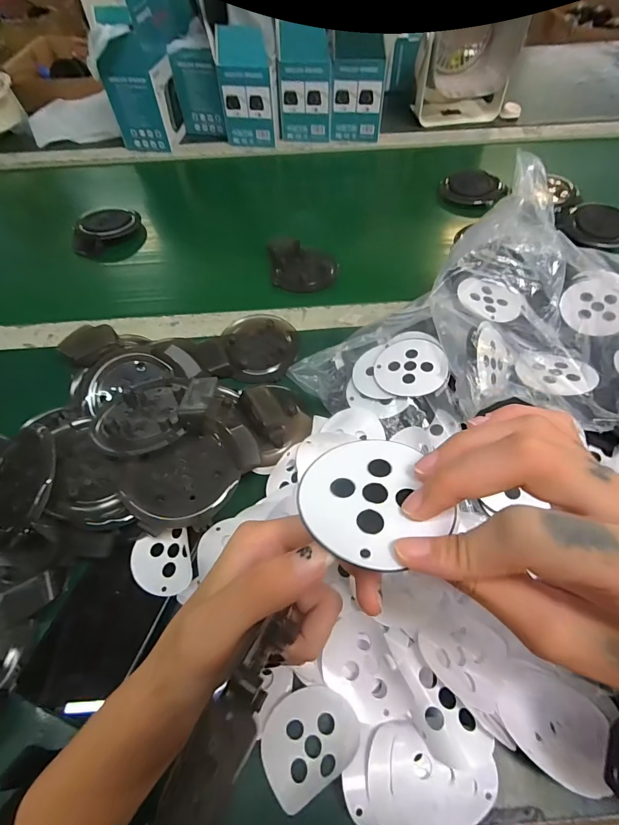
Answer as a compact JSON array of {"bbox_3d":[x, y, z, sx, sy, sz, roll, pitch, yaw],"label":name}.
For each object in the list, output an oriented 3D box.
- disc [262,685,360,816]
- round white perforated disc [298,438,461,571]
[{"bbox_3d":[-0.002,0.193,0.226,0.059,0.016,0.047,-30,62,-17],"label":"disc"},{"bbox_3d":[0.025,0.034,0.155,0.055,0.004,0.058,-2,42,2],"label":"round white perforated disc"}]

